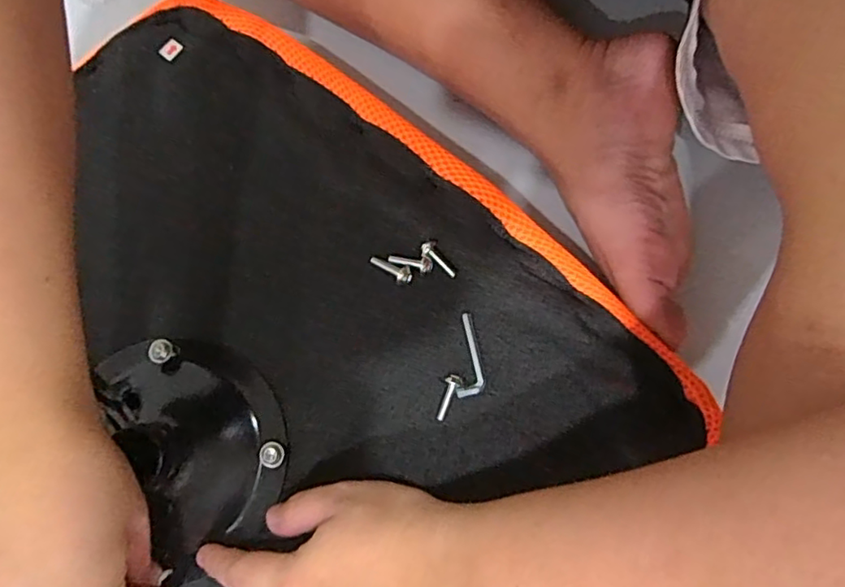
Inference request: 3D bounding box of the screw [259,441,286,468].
[{"bbox_3d":[-0.079,0.085,0.311,0.013,0.010,0.013,0,76,2],"label":"screw"}]

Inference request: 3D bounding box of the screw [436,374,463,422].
[{"bbox_3d":[0.013,0.056,0.315,0.008,0.008,0.026,22,78,7],"label":"screw"}]

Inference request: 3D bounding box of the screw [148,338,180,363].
[{"bbox_3d":[-0.144,0.031,0.323,0.013,0.007,0.012,0,76,2],"label":"screw"}]

